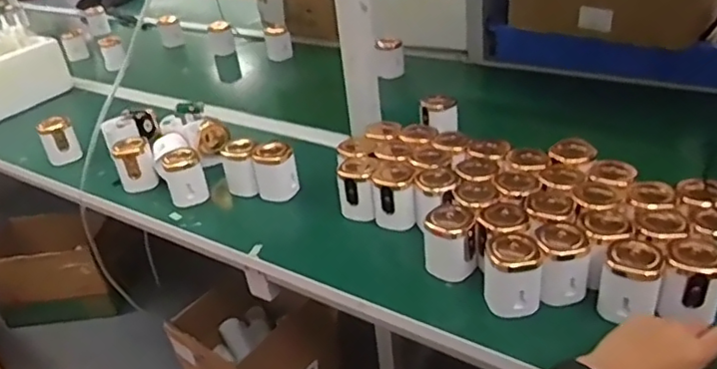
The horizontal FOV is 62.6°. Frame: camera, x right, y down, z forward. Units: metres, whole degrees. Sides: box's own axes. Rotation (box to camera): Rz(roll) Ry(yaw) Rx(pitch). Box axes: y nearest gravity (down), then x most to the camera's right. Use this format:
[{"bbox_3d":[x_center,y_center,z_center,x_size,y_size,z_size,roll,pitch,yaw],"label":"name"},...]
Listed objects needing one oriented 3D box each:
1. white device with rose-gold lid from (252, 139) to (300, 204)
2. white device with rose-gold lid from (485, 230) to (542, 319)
[{"bbox_3d":[-0.120,-0.020,0.861,0.057,0.072,0.051,-10,32,-4],"label":"white device with rose-gold lid"},{"bbox_3d":[0.162,0.093,0.623,0.056,0.069,0.062,-1,32,11],"label":"white device with rose-gold lid"}]

